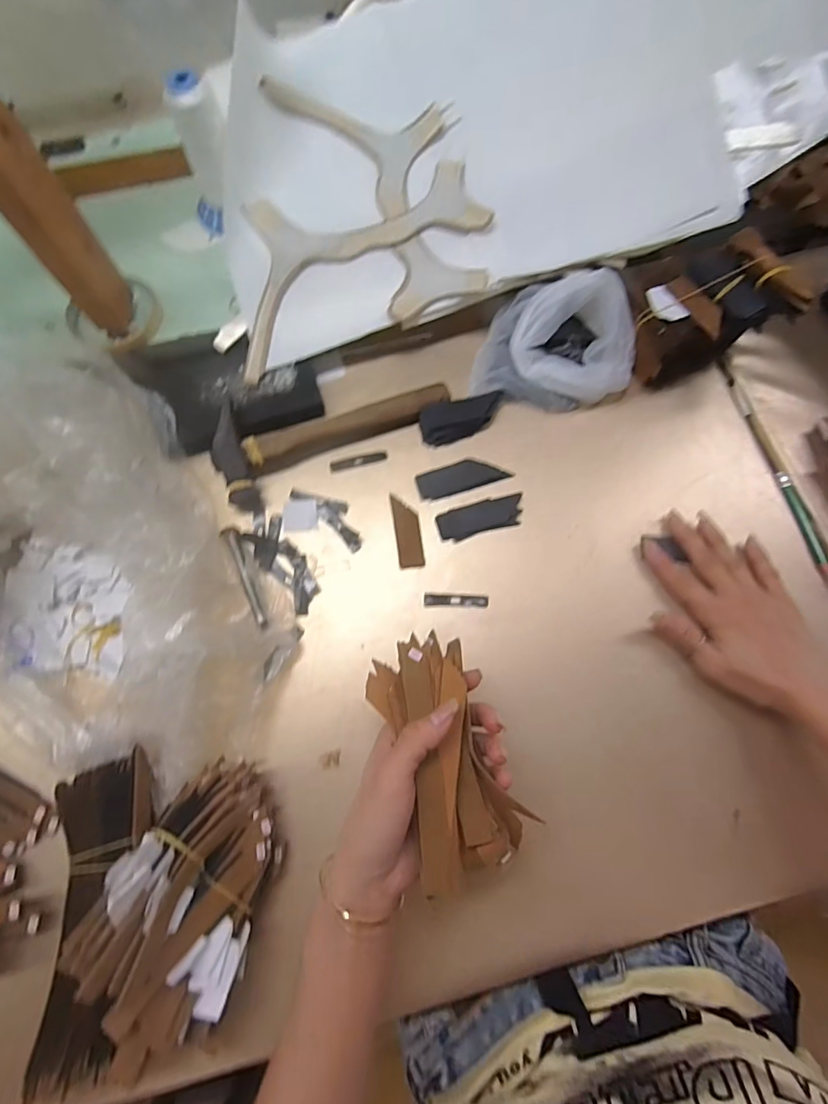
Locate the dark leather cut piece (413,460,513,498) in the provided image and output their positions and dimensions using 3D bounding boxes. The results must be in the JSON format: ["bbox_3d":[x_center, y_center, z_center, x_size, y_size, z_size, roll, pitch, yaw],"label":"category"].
[{"bbox_3d":[0.043,-0.068,0.455,0.080,0.004,0.028,-17,75,-4],"label":"dark leather cut piece"}]

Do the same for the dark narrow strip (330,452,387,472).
[{"bbox_3d":[-0.051,-0.083,0.462,0.052,0.004,0.009,-14,75,-3],"label":"dark narrow strip"}]

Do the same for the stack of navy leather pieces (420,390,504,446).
[{"bbox_3d":[0.043,-0.125,0.463,0.077,0.012,0.035,-20,75,-5],"label":"stack of navy leather pieces"}]

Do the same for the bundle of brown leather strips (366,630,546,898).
[{"bbox_3d":[0.020,0.125,0.315,0.067,0.036,0.140,-19,79,-5],"label":"bundle of brown leather strips"}]

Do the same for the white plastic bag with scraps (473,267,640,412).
[{"bbox_3d":[0.132,-0.193,0.460,0.140,0.055,0.104,7,75,2],"label":"white plastic bag with scraps"}]

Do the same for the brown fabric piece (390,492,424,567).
[{"bbox_3d":[-0.005,-0.019,0.440,0.022,0.004,0.064,-8,75,-2],"label":"brown fabric piece"}]

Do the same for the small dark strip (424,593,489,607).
[{"bbox_3d":[0.036,0.040,0.424,0.053,0.004,0.010,2,75,1],"label":"small dark strip"}]

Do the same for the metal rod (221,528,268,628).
[{"bbox_3d":[-0.142,0.021,0.424,0.011,0.006,0.091,-22,76,-5],"label":"metal rod"}]

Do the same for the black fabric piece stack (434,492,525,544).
[{"bbox_3d":[0.059,-0.030,0.442,0.075,0.004,0.028,-16,75,-4],"label":"black fabric piece stack"}]

